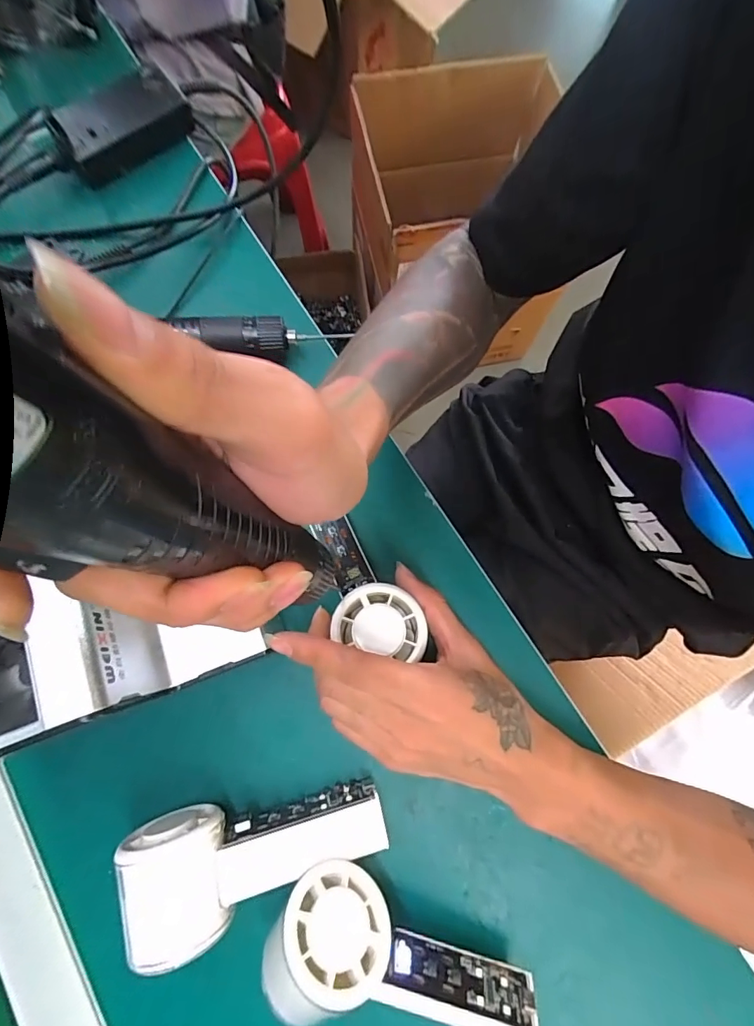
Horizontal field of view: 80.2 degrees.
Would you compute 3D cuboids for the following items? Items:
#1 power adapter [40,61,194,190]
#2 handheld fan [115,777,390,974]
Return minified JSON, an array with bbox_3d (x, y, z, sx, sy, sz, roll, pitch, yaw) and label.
[{"bbox_3d":[-0.228,-0.342,0.396,0.115,0.033,0.055,-39,79,-10],"label":"power adapter"},{"bbox_3d":[-0.068,0.196,0.267,0.140,0.056,0.059,-18,76,-6],"label":"handheld fan"}]

